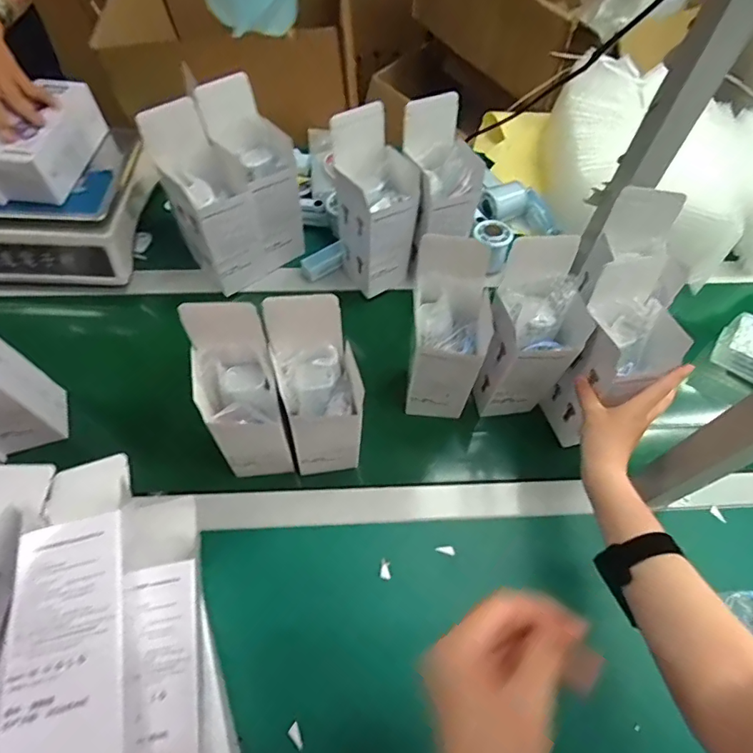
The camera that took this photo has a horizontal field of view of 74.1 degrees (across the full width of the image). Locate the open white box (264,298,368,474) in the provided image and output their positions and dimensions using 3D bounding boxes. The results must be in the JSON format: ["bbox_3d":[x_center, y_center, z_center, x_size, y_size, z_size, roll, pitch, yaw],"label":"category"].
[{"bbox_3d":[-0.060,0.020,0.531,0.079,0.230,0.090,-11,62,-9],"label":"open white box"}]

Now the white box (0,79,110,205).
[{"bbox_3d":[-0.438,-0.318,0.667,0.084,0.068,0.180,11,61,3],"label":"white box"}]

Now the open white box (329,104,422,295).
[{"bbox_3d":[0.000,-0.222,0.654,0.083,0.228,0.089,-28,66,-17],"label":"open white box"}]

